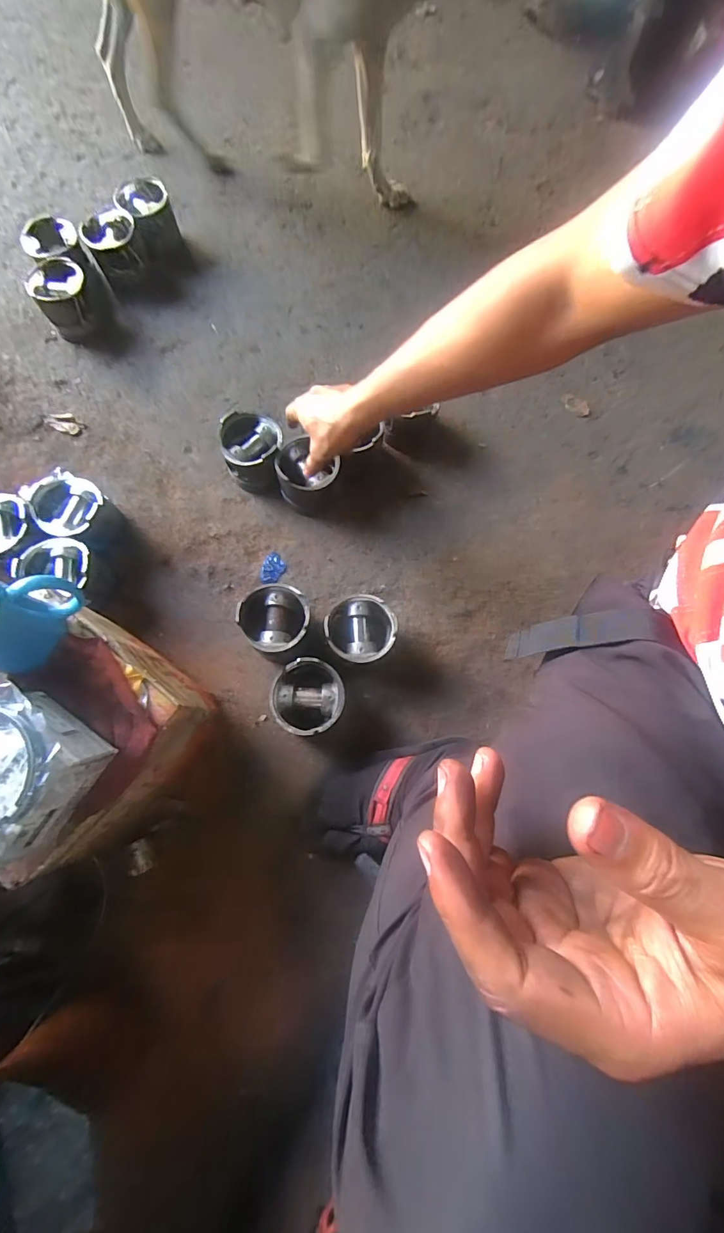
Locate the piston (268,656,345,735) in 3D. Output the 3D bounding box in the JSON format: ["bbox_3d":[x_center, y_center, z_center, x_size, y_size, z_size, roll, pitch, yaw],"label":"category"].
[{"bbox_3d":[-0.070,0.110,0.585,0.090,0.087,0.093,1,74,-2],"label":"piston"}]

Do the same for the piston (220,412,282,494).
[{"bbox_3d":[-0.168,-0.256,0.688,0.090,0.085,0.096,1,74,-2],"label":"piston"}]

